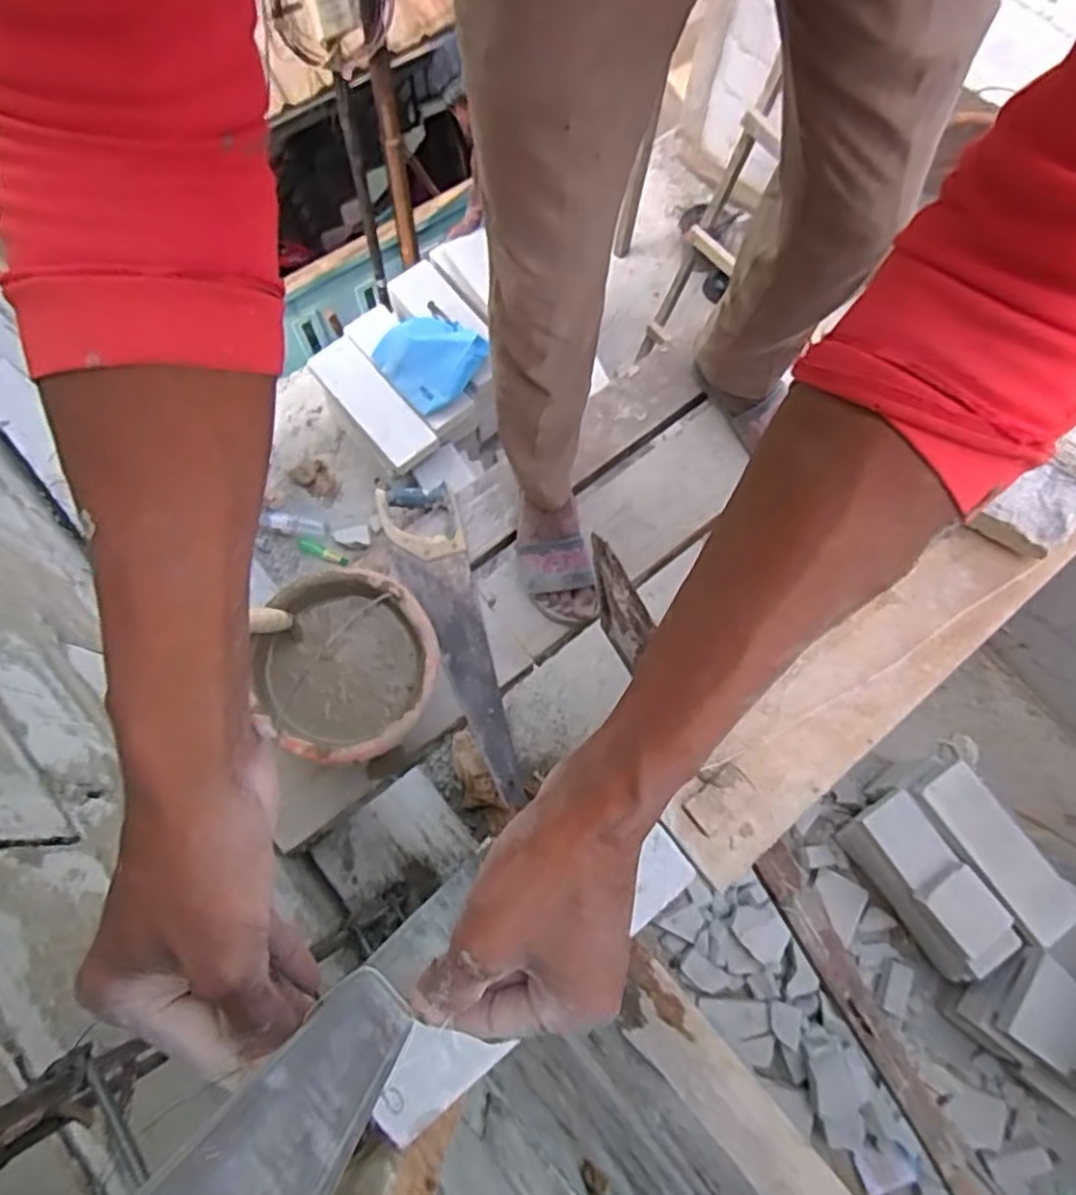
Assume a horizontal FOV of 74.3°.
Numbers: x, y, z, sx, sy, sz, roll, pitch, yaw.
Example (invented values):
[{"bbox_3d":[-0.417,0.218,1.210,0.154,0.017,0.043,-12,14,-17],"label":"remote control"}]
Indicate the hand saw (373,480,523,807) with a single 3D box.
[{"bbox_3d":[-0.121,0.048,1.103,0.115,0.029,0.530,-22,76,-7],"label":"hand saw"}]

